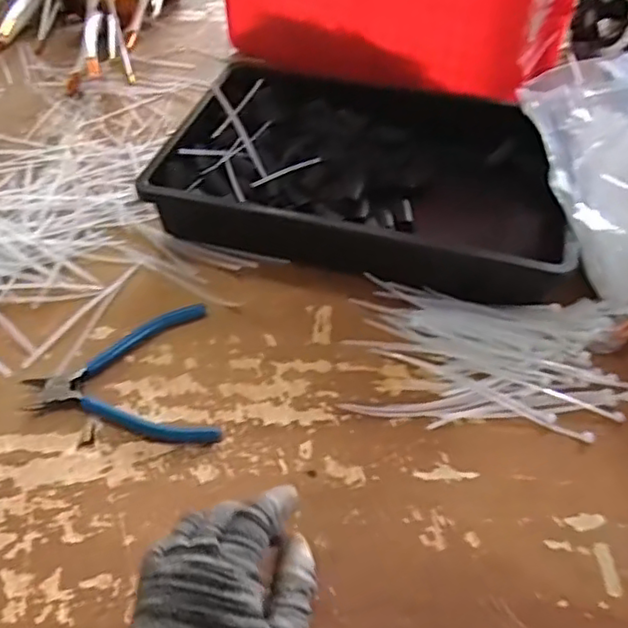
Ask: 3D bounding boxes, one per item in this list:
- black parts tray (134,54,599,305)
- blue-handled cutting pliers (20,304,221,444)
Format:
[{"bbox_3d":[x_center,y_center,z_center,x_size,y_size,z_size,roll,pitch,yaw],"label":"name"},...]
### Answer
[{"bbox_3d":[0.057,-0.136,0.603,0.371,0.059,0.243,15,50,12],"label":"black parts tray"},{"bbox_3d":[-0.147,0.050,0.474,0.136,0.012,0.121,-8,49,-7],"label":"blue-handled cutting pliers"}]

